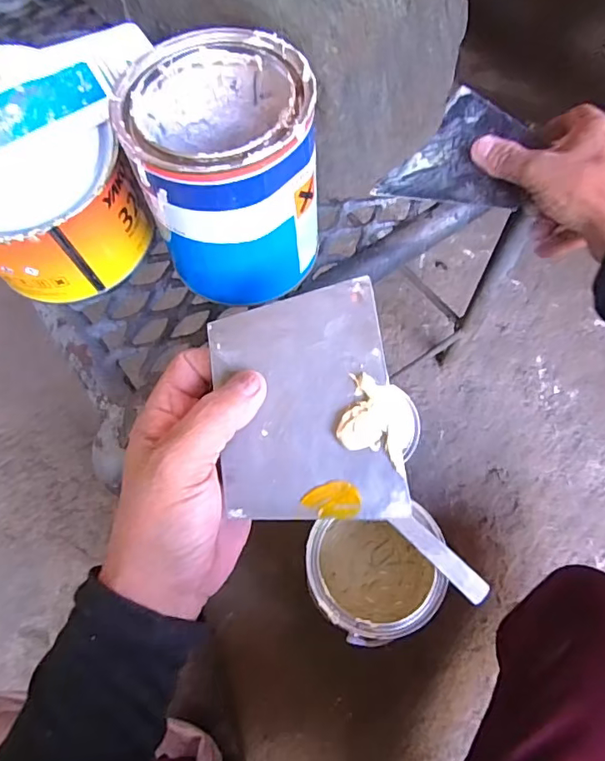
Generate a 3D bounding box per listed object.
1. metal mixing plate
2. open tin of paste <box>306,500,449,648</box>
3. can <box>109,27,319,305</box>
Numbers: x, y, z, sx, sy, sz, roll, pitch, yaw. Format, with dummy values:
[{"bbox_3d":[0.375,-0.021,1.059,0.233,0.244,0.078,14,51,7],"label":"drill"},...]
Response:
[{"bbox_3d":[0.001,0.012,0.257,0.086,0.004,0.115,-9,78,3],"label":"metal mixing plate"},{"bbox_3d":[0.084,0.241,0.649,0.161,0.164,0.161,1,66,1],"label":"open tin of paste"},{"bbox_3d":[-0.047,-0.123,0.316,0.097,0.120,0.104,0,66,0],"label":"can"}]

